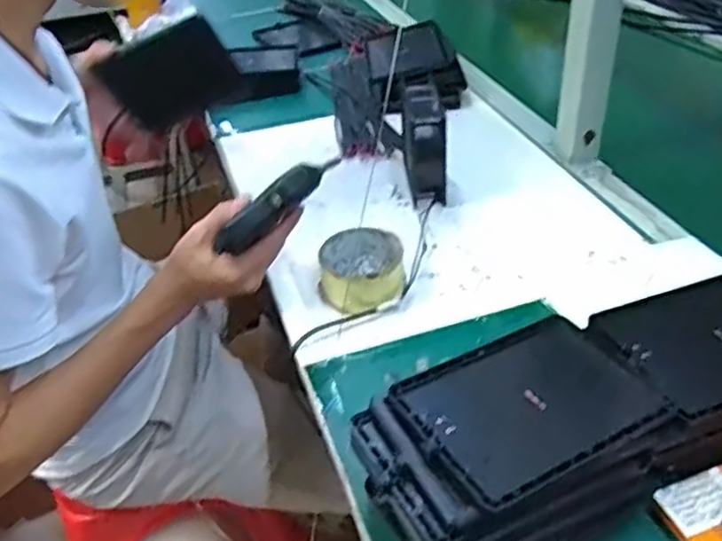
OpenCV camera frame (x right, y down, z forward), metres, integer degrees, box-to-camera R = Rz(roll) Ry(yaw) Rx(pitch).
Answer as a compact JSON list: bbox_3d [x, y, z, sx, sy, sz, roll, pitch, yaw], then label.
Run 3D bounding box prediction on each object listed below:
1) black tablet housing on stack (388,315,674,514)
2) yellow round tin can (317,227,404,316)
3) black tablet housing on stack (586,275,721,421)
[{"bbox_3d":[0.116,0.088,0.468,0.165,0.016,0.115,-23,42,-22],"label":"black tablet housing on stack"},{"bbox_3d":[0.001,0.001,0.682,0.082,0.048,0.080,-3,39,2],"label":"yellow round tin can"},{"bbox_3d":[0.276,0.052,0.525,0.165,0.012,0.121,-16,40,-14],"label":"black tablet housing on stack"}]

